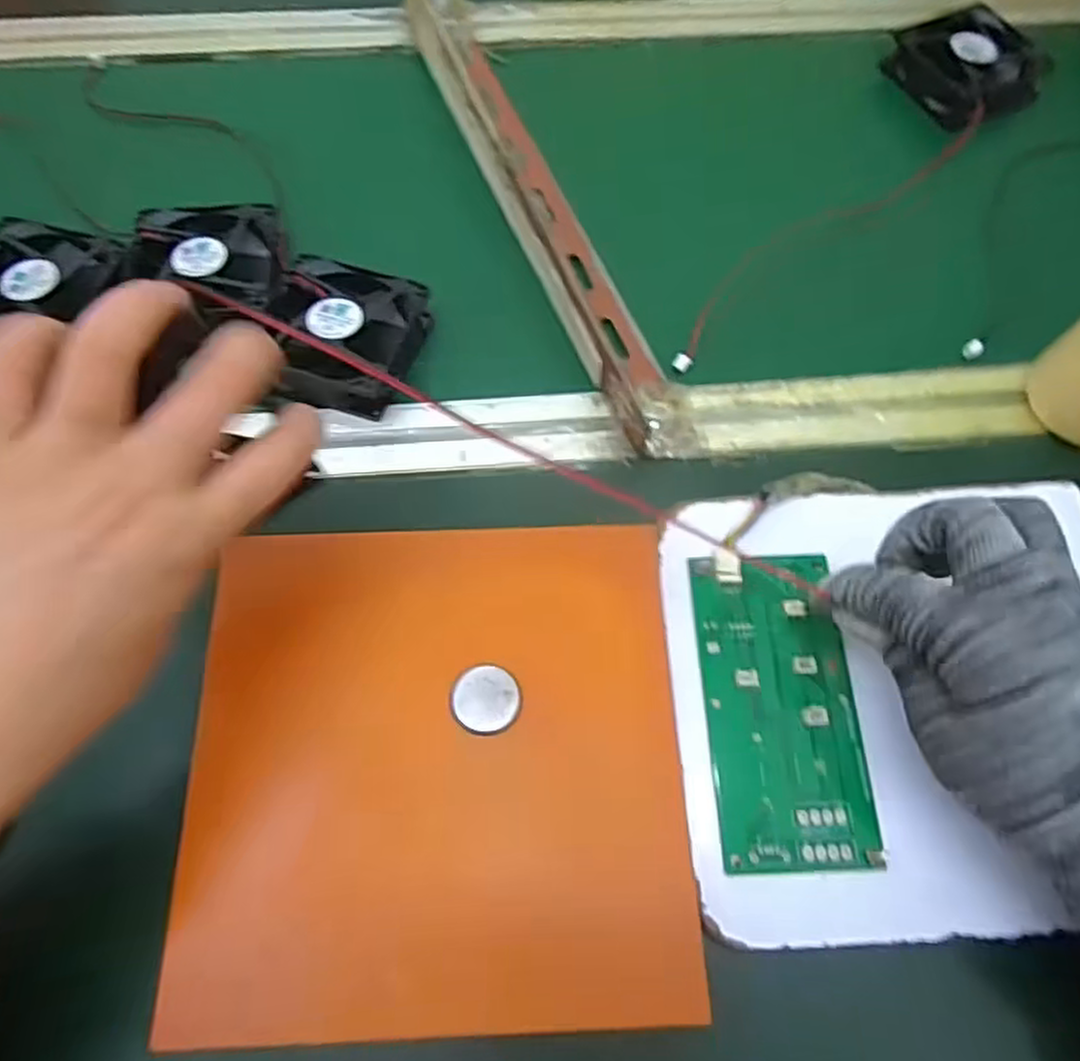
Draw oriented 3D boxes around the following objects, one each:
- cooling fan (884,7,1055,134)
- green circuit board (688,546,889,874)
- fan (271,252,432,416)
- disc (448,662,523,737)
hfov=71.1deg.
[{"bbox_3d":[0.291,-0.322,0.516,0.083,0.020,0.086,-26,68,-13],"label":"cooling fan"},{"bbox_3d":[0.104,0.073,0.325,0.064,0.008,0.132,-1,65,-2],"label":"green circuit board"},{"bbox_3d":[-0.106,-0.106,0.412,0.076,0.025,0.086,10,65,3],"label":"fan"},{"bbox_3d":[-0.023,0.071,0.321,0.029,0.005,0.029,1,65,-1],"label":"disc"}]

